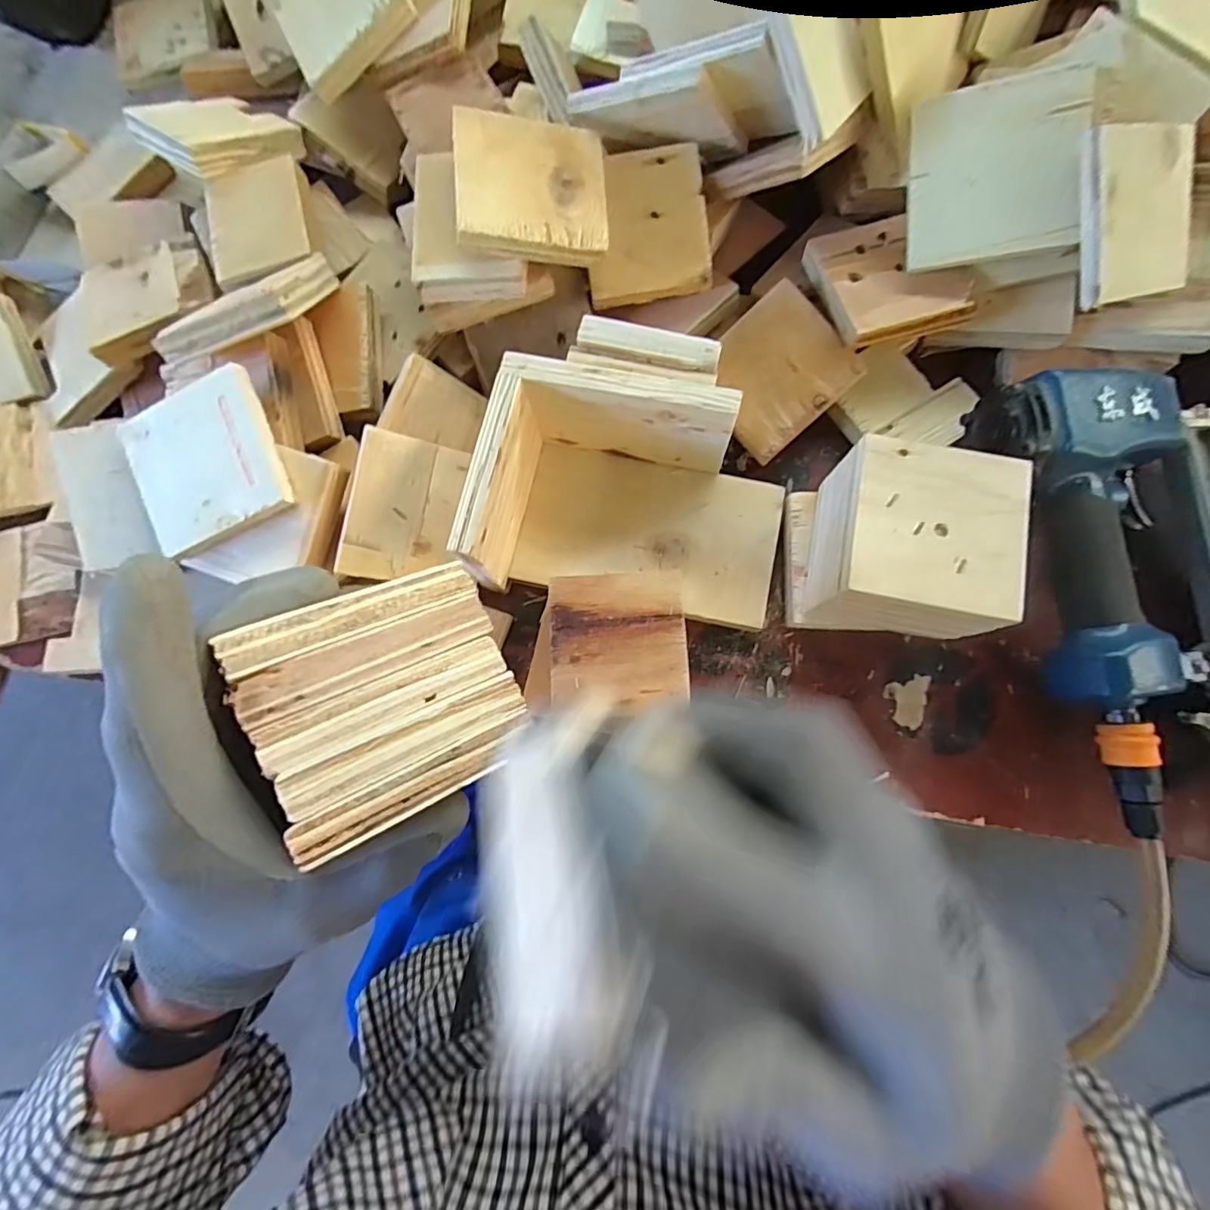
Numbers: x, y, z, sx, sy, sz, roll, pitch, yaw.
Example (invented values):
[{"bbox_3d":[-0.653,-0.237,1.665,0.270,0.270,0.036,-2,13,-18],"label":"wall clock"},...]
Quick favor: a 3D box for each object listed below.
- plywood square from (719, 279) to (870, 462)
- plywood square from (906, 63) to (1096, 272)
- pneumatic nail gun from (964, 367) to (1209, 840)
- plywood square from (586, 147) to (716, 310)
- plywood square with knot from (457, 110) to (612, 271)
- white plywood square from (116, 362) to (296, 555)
[{"bbox_3d":[0.118,-0.161,0.383,0.092,0.005,0.083,-43,91,8],"label":"plywood square"},{"bbox_3d":[0.233,-0.260,0.331,0.089,0.010,0.089,1,106,21],"label":"plywood square"},{"bbox_3d":[0.338,-0.015,0.340,0.153,0.085,0.258,-12,79,-1],"label":"pneumatic nail gun"},{"bbox_3d":[0.028,-0.257,0.375,0.082,0.012,0.087,-10,103,-3],"label":"plywood square"},{"bbox_3d":[-0.045,-0.254,0.335,0.088,0.011,0.084,-2,83,-14],"label":"plywood square with knot"},{"bbox_3d":[-0.246,-0.087,0.338,0.092,0.009,0.094,-24,86,7],"label":"white plywood square"}]

